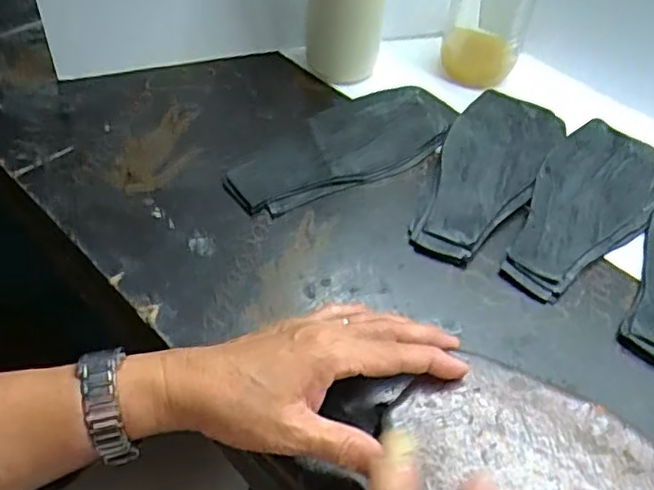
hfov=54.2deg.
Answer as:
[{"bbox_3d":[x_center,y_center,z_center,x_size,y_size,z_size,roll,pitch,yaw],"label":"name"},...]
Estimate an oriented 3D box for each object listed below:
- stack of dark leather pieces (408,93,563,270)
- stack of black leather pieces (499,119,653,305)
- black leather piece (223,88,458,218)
[{"bbox_3d":[0.123,-0.059,0.496,0.077,0.013,0.187,26,53,17],"label":"stack of dark leather pieces"},{"bbox_3d":[0.194,-0.032,0.479,0.083,0.008,0.187,33,55,22],"label":"stack of black leather pieces"},{"bbox_3d":[0.015,-0.078,0.502,0.193,0.012,0.081,-28,57,-25],"label":"black leather piece"}]

